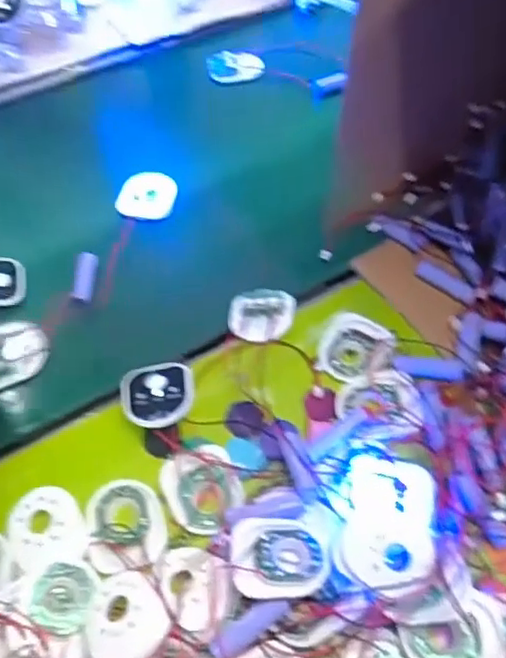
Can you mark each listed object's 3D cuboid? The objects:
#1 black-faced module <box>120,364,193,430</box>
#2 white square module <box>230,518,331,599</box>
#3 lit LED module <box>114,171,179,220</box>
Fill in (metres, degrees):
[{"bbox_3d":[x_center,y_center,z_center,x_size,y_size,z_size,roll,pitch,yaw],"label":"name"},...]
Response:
[{"bbox_3d":[-0.067,0.047,0.443,0.049,0.009,0.053,-16,51,-2],"label":"black-faced module"},{"bbox_3d":[0.016,0.134,0.367,0.057,0.010,0.045,-4,55,-1],"label":"white square module"},{"bbox_3d":[-0.100,-0.125,0.585,0.052,0.007,0.057,8,56,7],"label":"lit LED module"}]

